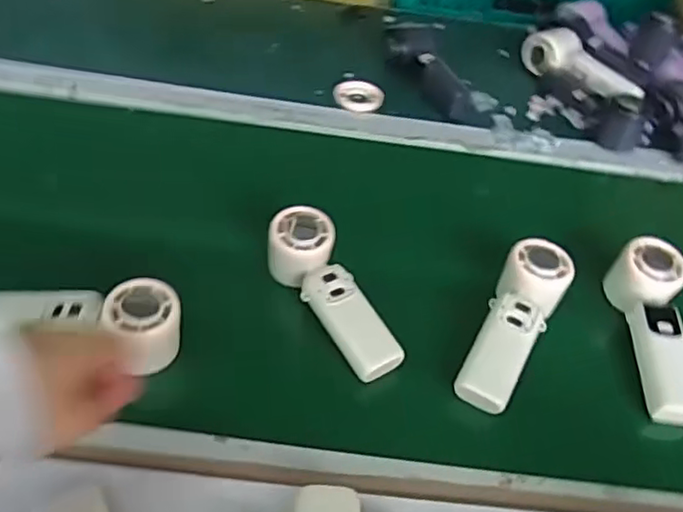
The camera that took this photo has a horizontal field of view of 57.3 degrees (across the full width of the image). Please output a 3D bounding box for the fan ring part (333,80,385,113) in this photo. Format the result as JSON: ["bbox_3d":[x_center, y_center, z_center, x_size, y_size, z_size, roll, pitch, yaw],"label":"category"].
[{"bbox_3d":[0.022,-0.206,0.797,0.063,0.009,0.057,9,46,1],"label":"fan ring part"}]

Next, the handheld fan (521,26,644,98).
[{"bbox_3d":[0.325,-0.249,0.851,0.067,0.050,0.173,-26,55,-28],"label":"handheld fan"}]

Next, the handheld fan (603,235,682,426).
[{"bbox_3d":[0.280,0.068,0.563,0.056,0.049,0.170,4,62,-4],"label":"handheld fan"}]

